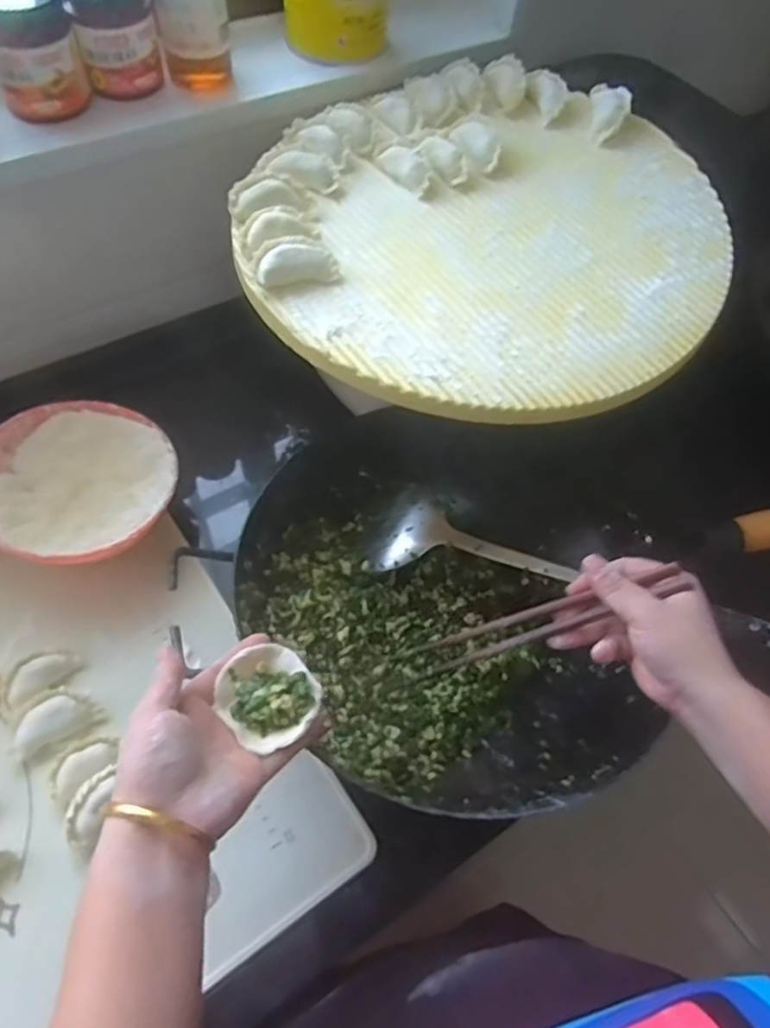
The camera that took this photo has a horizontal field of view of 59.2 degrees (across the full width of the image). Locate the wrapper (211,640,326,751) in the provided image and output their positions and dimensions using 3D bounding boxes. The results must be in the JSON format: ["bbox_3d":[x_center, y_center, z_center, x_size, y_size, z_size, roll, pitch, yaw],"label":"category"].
[{"bbox_3d":[-0.069,0.111,0.413,0.054,0.013,0.055,-34,66,-19],"label":"wrapper"}]

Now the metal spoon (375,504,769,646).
[{"bbox_3d":[0.151,0.045,0.535,0.309,0.069,0.058,16,61,7],"label":"metal spoon"}]

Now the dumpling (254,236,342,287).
[{"bbox_3d":[-0.067,-0.188,0.505,0.062,0.022,0.032,-20,63,-13],"label":"dumpling"}]

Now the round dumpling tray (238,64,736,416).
[{"bbox_3d":[0.082,-0.238,0.542,0.368,0.028,0.372,1,60,-1],"label":"round dumpling tray"}]

